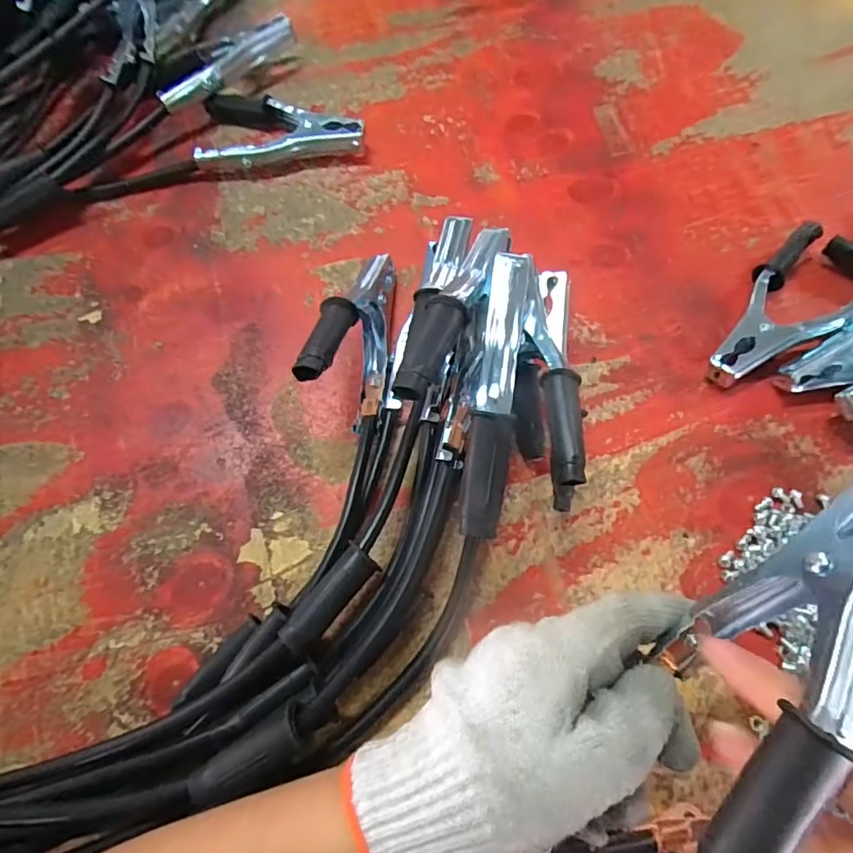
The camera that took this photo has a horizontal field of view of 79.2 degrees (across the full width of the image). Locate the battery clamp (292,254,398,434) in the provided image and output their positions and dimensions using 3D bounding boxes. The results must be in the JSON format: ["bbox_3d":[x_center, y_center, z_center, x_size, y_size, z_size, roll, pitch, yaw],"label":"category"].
[{"bbox_3d":[-0.044,-0.072,0.338,0.037,0.084,0.132,8,69,3],"label":"battery clamp"}]

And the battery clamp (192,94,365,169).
[{"bbox_3d":[-0.127,-0.250,0.439,0.144,0.035,0.069,8,69,3],"label":"battery clamp"}]

